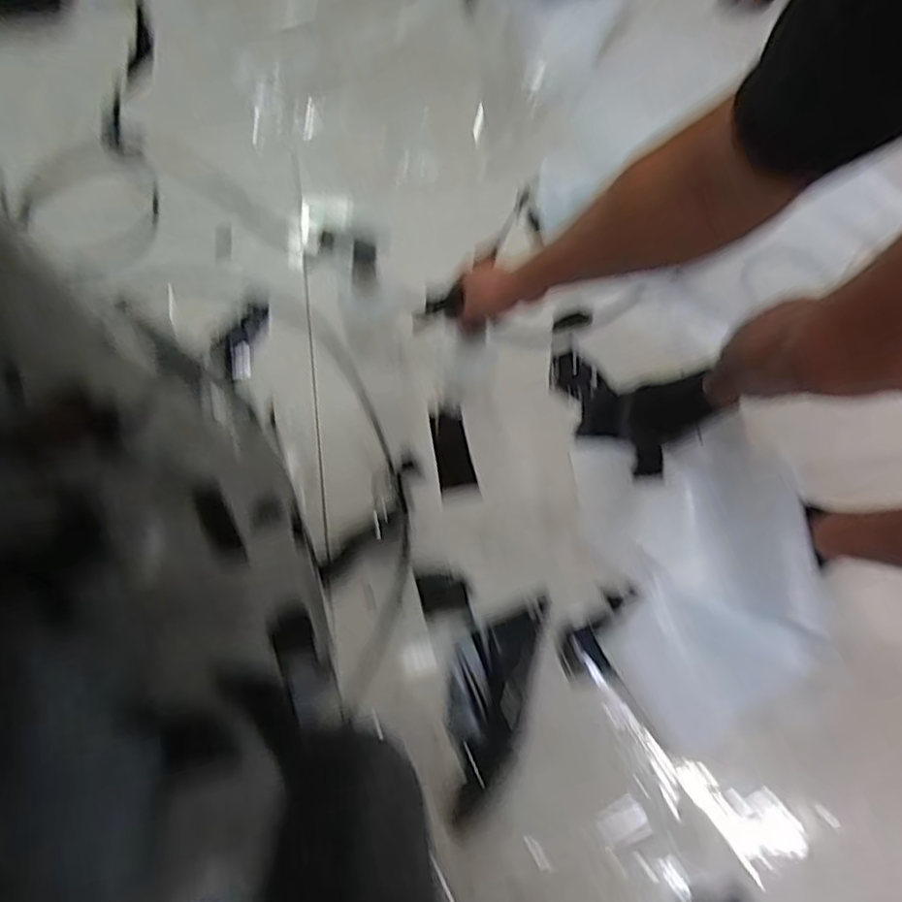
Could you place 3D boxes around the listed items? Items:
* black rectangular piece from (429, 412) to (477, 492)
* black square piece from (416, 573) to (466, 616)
[{"bbox_3d":[0.000,-0.002,0.965,0.054,0.016,0.118,-13,71,-4],"label":"black rectangular piece"},{"bbox_3d":[-0.014,0.205,0.917,0.066,0.011,0.054,-11,71,-3],"label":"black square piece"}]

